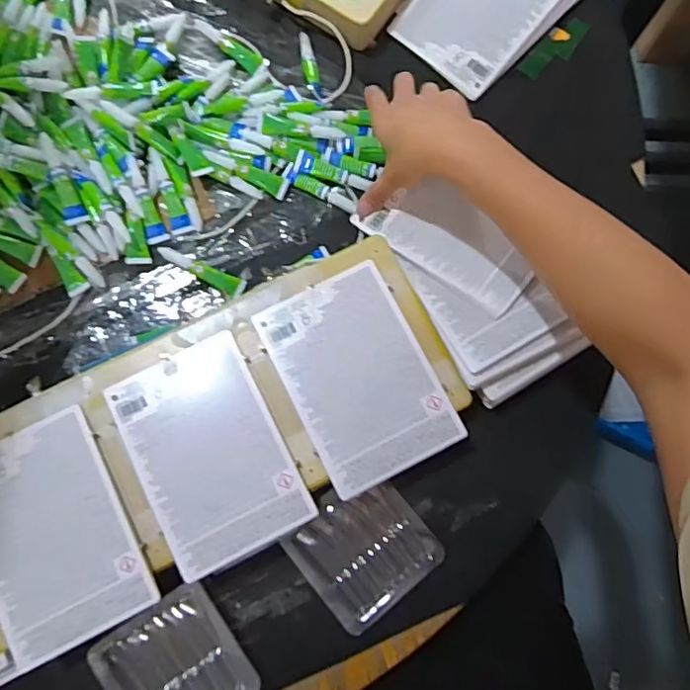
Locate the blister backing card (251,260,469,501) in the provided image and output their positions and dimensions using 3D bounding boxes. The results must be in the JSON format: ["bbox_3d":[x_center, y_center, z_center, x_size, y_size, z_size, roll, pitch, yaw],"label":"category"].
[{"bbox_3d":[0.010,0.026,0.461,0.113,0.005,0.169,-27,81,-5],"label":"blister backing card"}]

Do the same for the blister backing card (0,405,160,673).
[{"bbox_3d":[-0.229,0.147,0.435,0.114,0.009,0.166,-26,81,-5],"label":"blister backing card"}]

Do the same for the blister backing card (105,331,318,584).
[{"bbox_3d":[-0.109,0.087,0.449,0.114,0.008,0.167,-27,81,-5],"label":"blister backing card"}]

